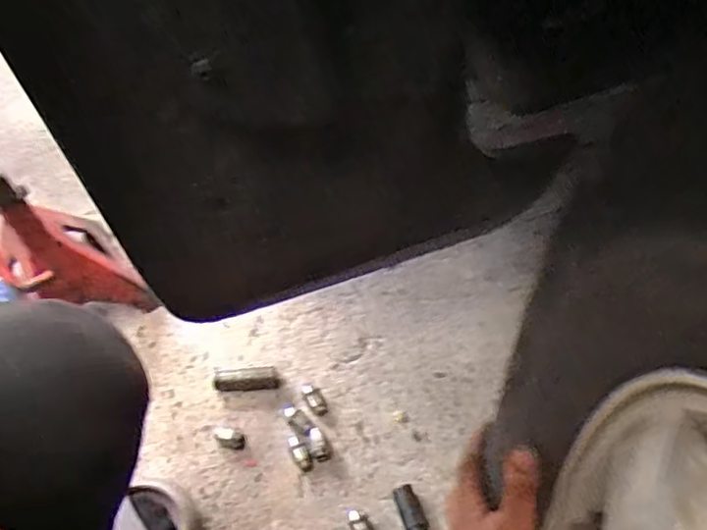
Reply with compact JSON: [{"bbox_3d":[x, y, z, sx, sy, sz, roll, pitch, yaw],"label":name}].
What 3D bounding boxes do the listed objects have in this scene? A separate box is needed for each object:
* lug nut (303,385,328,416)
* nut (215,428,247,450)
[{"bbox_3d":[-0.046,0.163,0.766,0.020,0.015,0.039,-28,60,-13],"label":"lug nut"},{"bbox_3d":[-0.145,0.204,0.748,0.040,0.017,0.021,8,59,10],"label":"nut"}]

